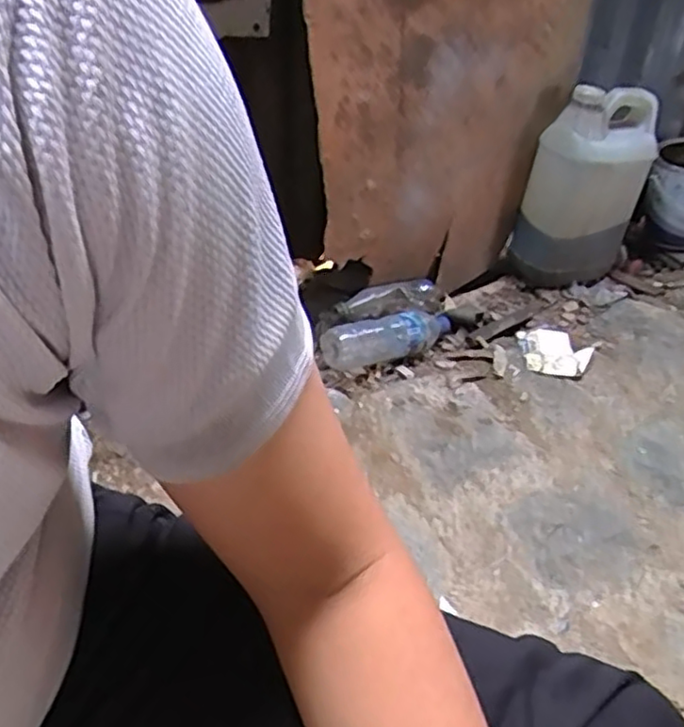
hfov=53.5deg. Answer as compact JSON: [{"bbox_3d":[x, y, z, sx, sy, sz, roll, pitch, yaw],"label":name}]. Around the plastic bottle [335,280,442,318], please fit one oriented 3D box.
[{"bbox_3d":[0.087,-0.100,1.106,0.195,0.046,0.046,-10,41,-26],"label":"plastic bottle"}]

